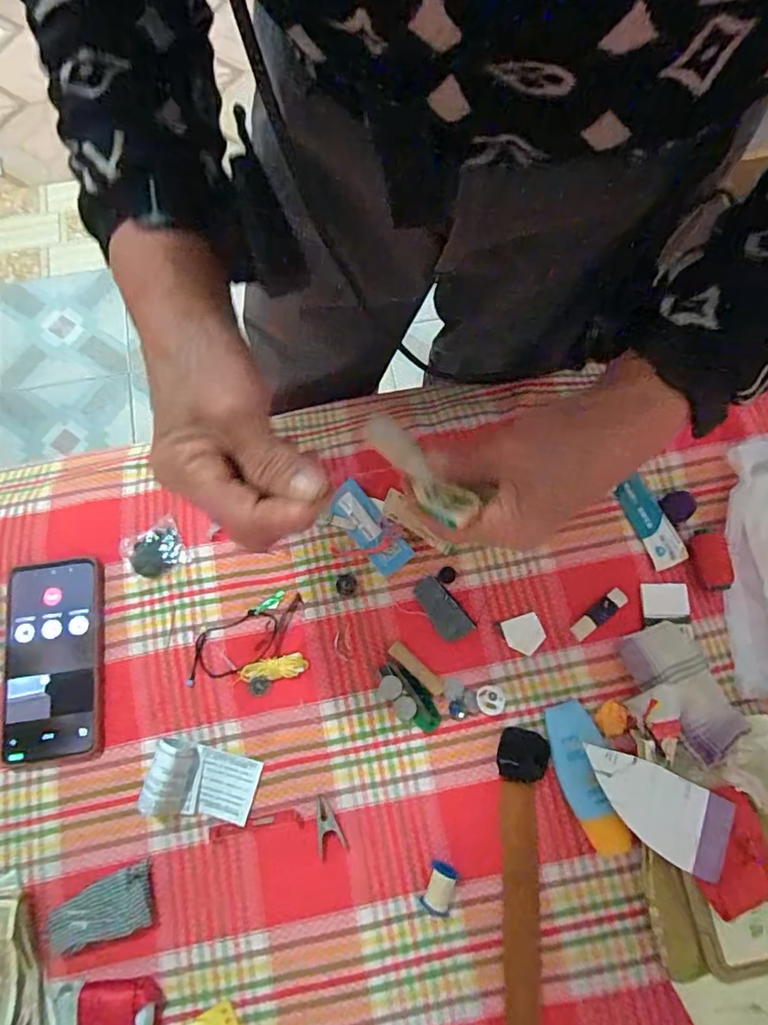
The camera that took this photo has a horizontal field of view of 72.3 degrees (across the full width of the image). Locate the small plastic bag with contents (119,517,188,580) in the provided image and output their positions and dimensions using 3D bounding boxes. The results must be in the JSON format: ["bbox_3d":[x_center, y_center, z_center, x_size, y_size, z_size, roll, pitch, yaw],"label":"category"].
[{"bbox_3d":[-0.206,0.034,0.474,0.052,0.014,0.051,-31,76,-9],"label":"small plastic bag with contents"}]

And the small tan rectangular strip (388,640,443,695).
[{"bbox_3d":[0.027,0.129,0.438,0.053,0.004,0.013,41,80,7],"label":"small tan rectangular strip"}]

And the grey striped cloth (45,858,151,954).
[{"bbox_3d":[-0.211,0.299,0.394,0.077,0.010,0.040,-21,75,-6],"label":"grey striped cloth"}]

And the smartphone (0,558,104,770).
[{"bbox_3d":[-0.278,0.123,0.438,0.080,0.010,0.163,-7,74,-2],"label":"smartphone"}]

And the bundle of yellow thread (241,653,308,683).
[{"bbox_3d":[-0.093,0.132,0.444,0.054,0.004,0.018,-13,74,-4],"label":"bundle of yellow thread"}]

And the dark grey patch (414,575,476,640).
[{"bbox_3d":[0.050,0.084,0.454,0.029,0.004,0.059,-39,77,-10],"label":"dark grey patch"}]

